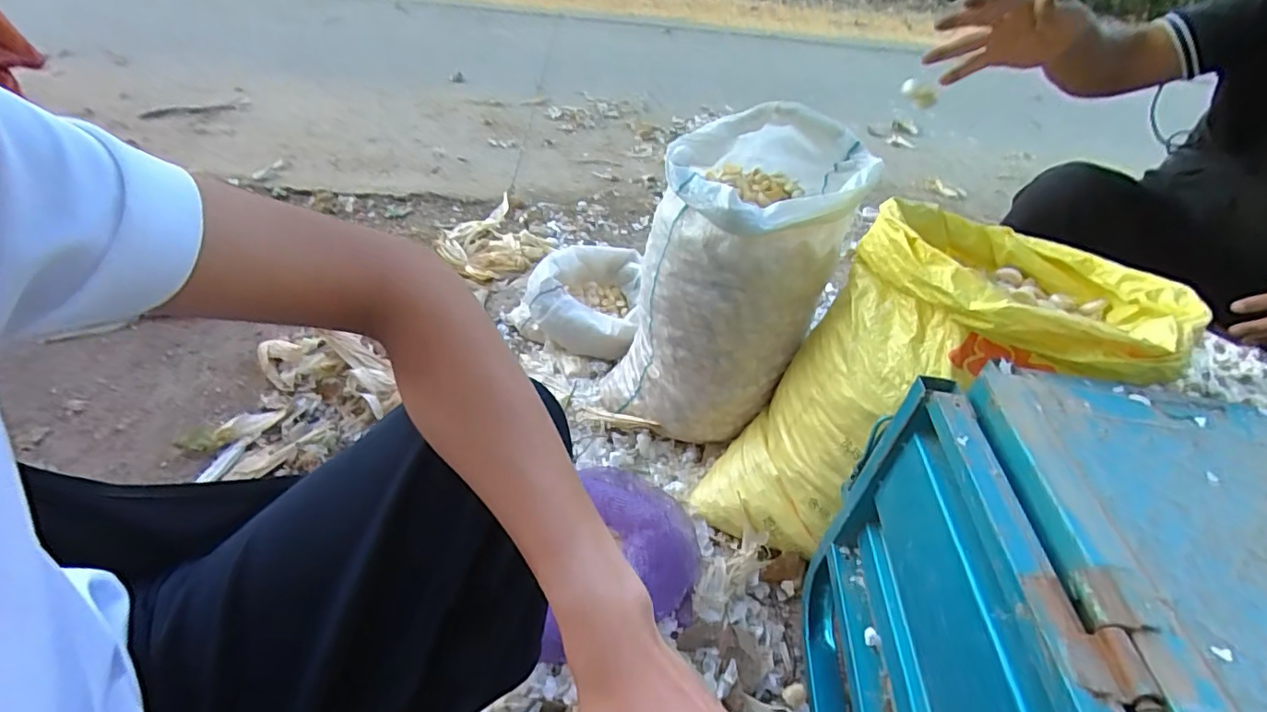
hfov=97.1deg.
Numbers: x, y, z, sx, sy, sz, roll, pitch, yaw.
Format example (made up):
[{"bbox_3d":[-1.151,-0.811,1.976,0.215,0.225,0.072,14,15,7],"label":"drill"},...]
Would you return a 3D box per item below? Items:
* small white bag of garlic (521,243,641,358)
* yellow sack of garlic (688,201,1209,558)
[{"bbox_3d":[-0.118,-0.146,1.328,0.283,0.153,0.317,9,40,3],"label":"small white bag of garlic"},{"bbox_3d":[0.425,0.073,0.839,0.522,0.493,0.370,-16,45,-24],"label":"yellow sack of garlic"}]

